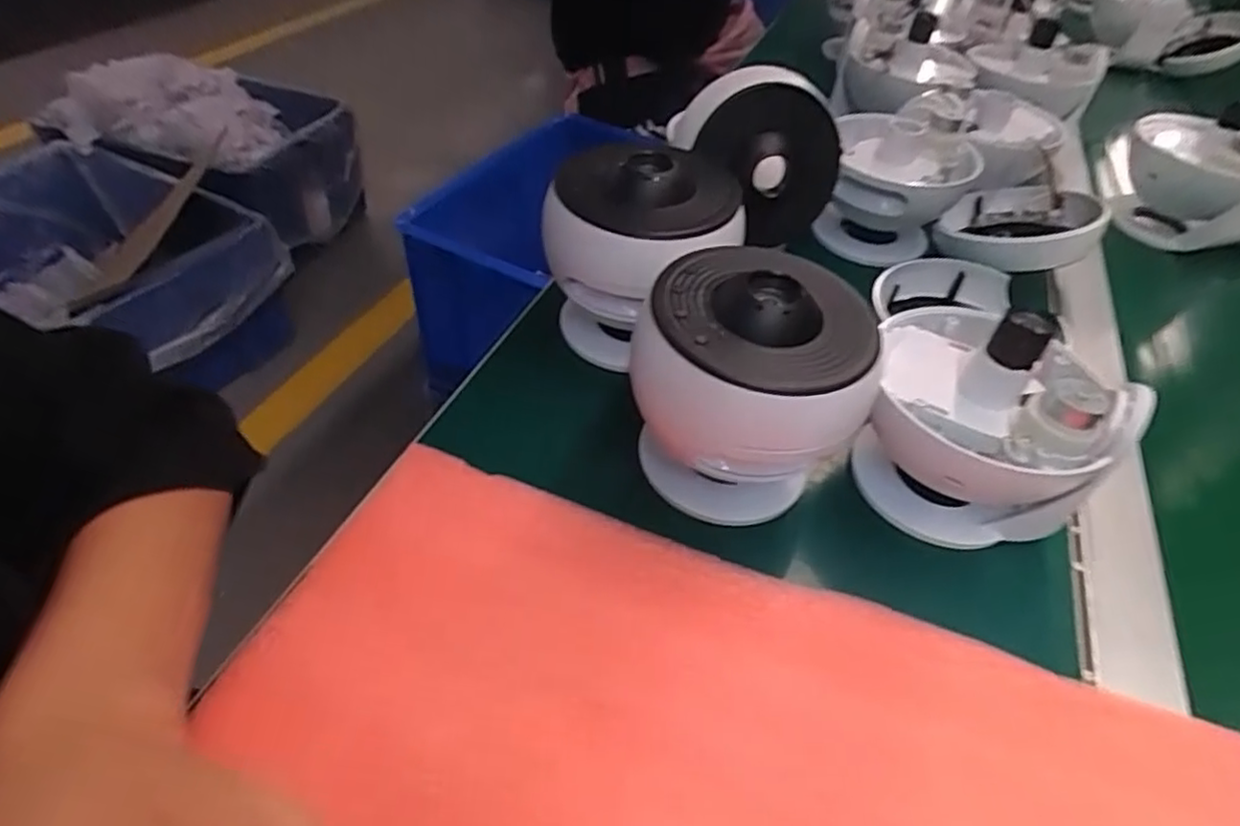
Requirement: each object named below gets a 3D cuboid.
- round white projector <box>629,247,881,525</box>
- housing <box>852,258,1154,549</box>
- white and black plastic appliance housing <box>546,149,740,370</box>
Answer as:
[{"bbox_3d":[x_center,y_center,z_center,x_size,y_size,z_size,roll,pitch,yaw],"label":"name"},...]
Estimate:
[{"bbox_3d":[0.058,-0.012,0.336,0.106,0.108,0.099,10,45,2],"label":"round white projector"},{"bbox_3d":[0.181,-0.001,0.353,0.110,0.109,0.113,15,45,8],"label":"housing"},{"bbox_3d":[0.010,-0.091,0.410,0.110,0.115,0.099,0,45,-8],"label":"white and black plastic appliance housing"}]

